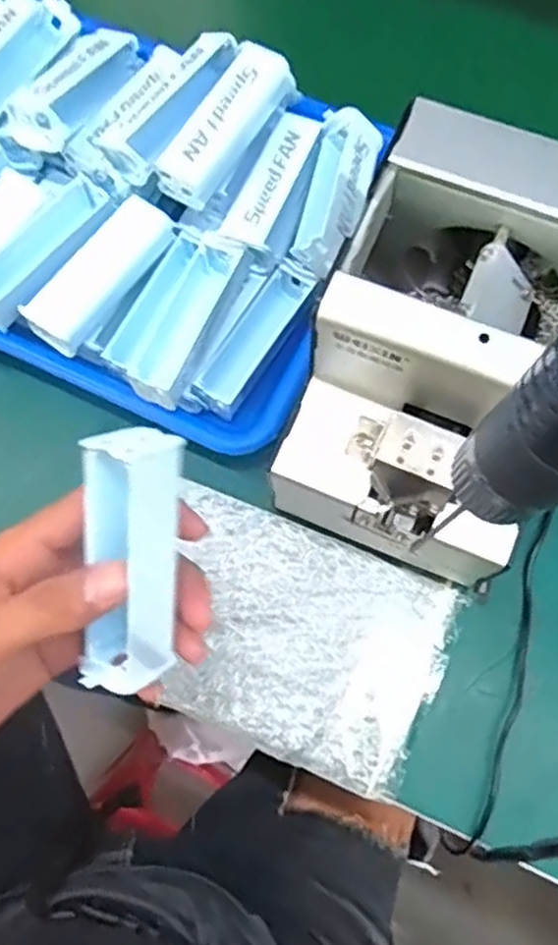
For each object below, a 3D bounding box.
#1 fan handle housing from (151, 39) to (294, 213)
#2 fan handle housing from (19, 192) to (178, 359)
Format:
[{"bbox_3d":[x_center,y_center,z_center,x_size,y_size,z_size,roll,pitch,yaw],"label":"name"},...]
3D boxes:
[{"bbox_3d":[-0.032,-0.209,0.424,0.032,0.033,0.105,30,75,9],"label":"fan handle housing"},{"bbox_3d":[-0.105,-0.121,0.425,0.033,0.024,0.105,39,77,11],"label":"fan handle housing"}]

